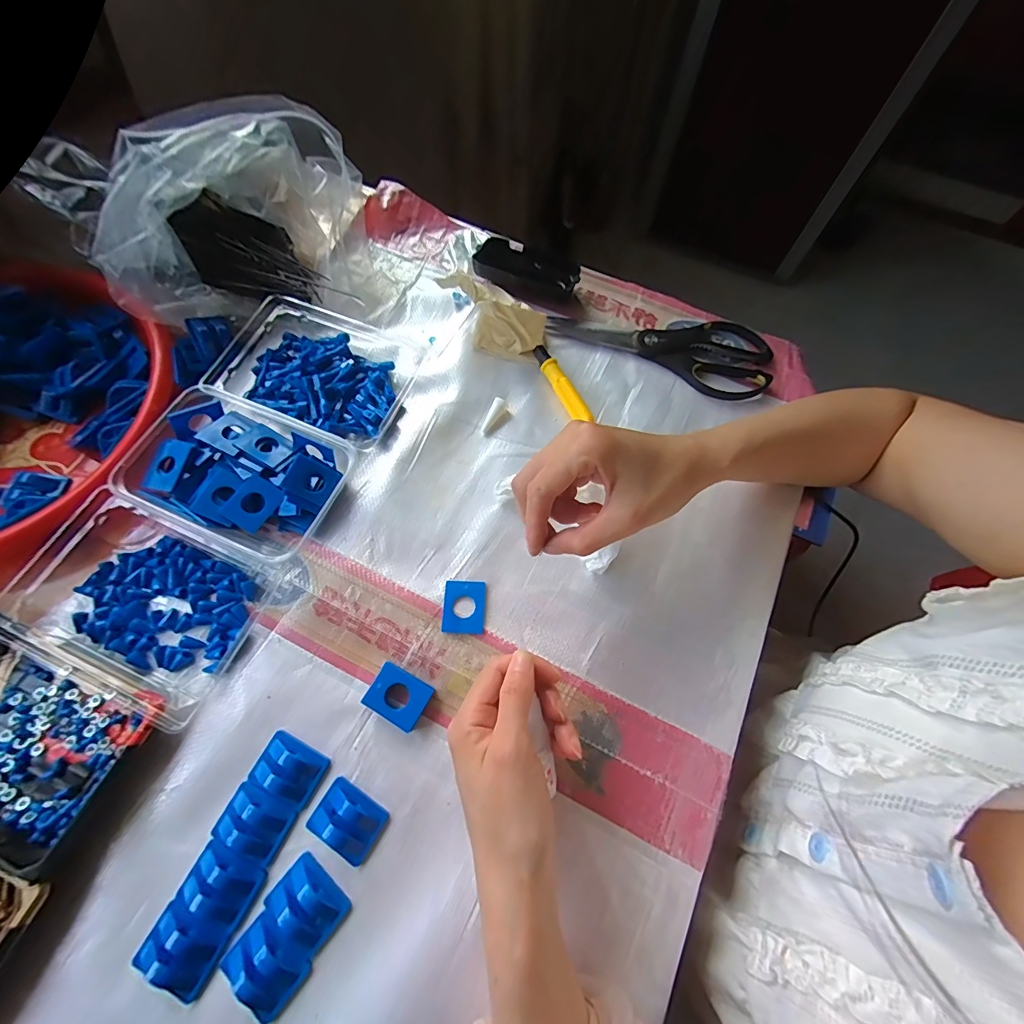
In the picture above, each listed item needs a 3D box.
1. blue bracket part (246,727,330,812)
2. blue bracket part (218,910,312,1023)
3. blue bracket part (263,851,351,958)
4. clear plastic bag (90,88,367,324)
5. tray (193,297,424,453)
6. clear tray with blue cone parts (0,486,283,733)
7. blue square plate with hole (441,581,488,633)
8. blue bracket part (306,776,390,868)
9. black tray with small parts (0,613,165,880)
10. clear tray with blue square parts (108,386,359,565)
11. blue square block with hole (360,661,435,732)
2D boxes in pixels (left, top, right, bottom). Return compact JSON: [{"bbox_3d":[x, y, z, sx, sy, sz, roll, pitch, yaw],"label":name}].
[{"bbox_3d":[-0.153,0.174,0.300,0.045,0.016,0.033,26,69,9],"label":"blue bracket part"},{"bbox_3d":[-0.145,0.267,0.258,0.044,0.011,0.034,36,71,12],"label":"blue bracket part"},{"bbox_3d":[-0.127,0.242,0.270,0.045,0.014,0.034,37,71,13],"label":"blue bracket part"},{"bbox_3d":[-0.257,-0.277,0.423,0.217,0.115,0.144,-15,69,-8],"label":"clear plastic bag"},{"bbox_3d":[-0.182,-0.139,0.416,0.180,0.031,0.133,20,69,6],"label":"tray"},{"bbox_3d":[-0.286,0.059,0.329,0.187,0.031,0.116,22,69,7],"label":"clear tray with blue cone parts"},{"bbox_3d":[-0.037,0.074,0.349,0.033,0.004,0.041,3,68,0],"label":"blue square plate with hole"},{"bbox_3d":[-0.109,0.203,0.290,0.045,0.012,0.035,29,70,10],"label":"blue bracket part"},{"bbox_3d":[-0.332,0.145,0.292,0.163,0.030,0.111,23,69,7],"label":"black tray with small parts"},{"bbox_3d":[-0.223,-0.031,0.366,0.156,0.035,0.113,19,68,6],"label":"clear tray with blue square parts"},{"bbox_3d":[-0.082,0.133,0.320,0.042,0.013,0.033,29,70,9],"label":"blue square block with hole"}]

